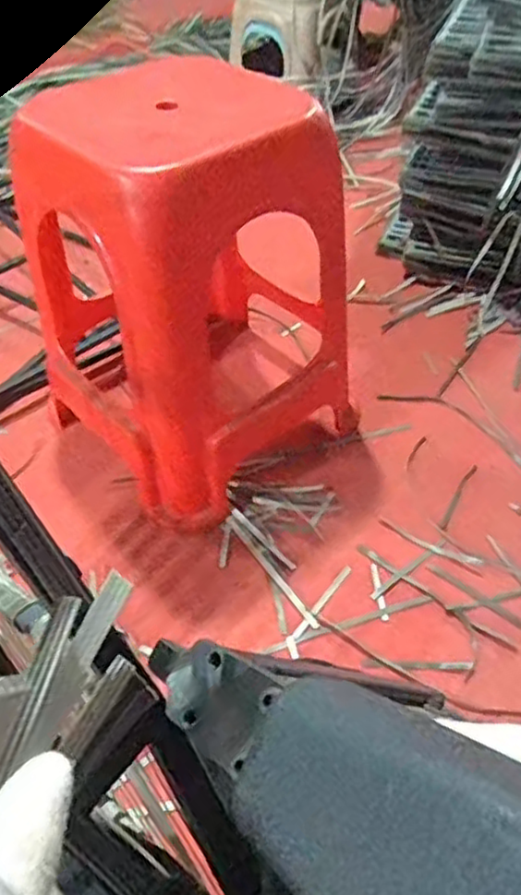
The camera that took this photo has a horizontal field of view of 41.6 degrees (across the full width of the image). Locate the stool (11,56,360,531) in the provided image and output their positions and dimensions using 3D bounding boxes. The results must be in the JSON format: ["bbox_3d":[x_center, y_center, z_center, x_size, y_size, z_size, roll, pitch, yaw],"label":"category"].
[{"bbox_3d":[-0.083,-0.235,0.985,0.415,0.481,0.388,-33,57,-27],"label":"stool"}]

